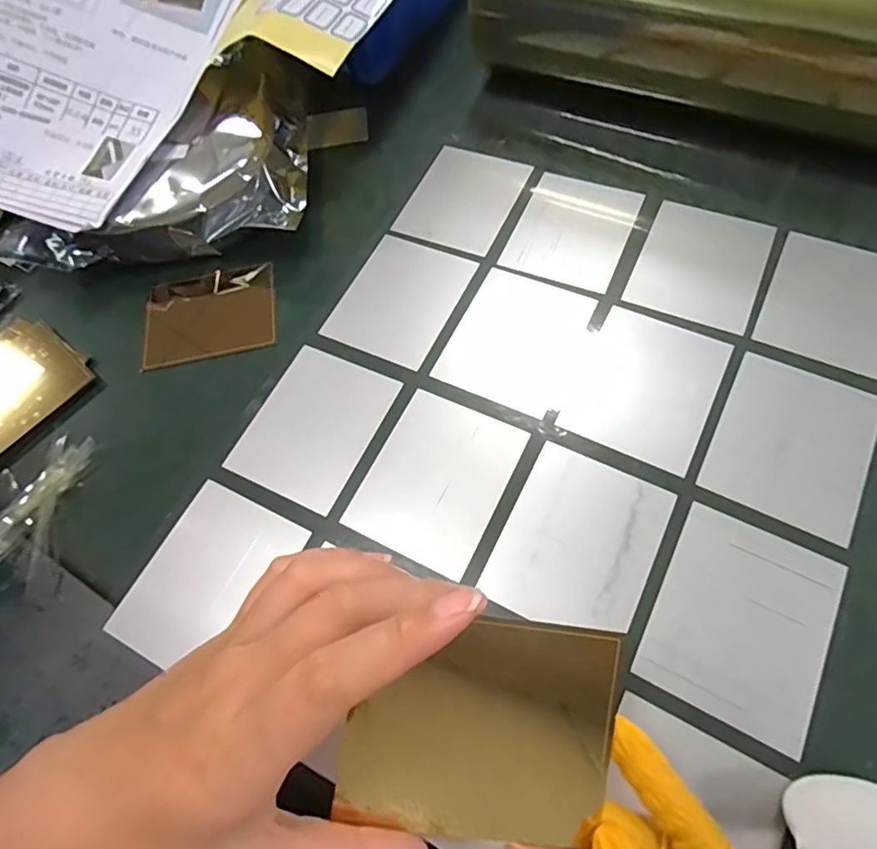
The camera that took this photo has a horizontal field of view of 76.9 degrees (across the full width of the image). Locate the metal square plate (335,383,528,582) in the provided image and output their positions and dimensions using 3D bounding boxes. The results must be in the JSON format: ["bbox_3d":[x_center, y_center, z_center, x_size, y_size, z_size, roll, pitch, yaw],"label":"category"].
[{"bbox_3d":[-0.001,0.032,0.332,0.078,0.005,0.098,23,69,17],"label":"metal square plate"}]

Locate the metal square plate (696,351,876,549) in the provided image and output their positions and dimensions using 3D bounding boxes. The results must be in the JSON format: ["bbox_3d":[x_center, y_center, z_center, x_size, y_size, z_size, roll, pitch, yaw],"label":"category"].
[{"bbox_3d":[0.205,0.010,0.319,0.079,0.004,0.098,24,70,18],"label":"metal square plate"}]

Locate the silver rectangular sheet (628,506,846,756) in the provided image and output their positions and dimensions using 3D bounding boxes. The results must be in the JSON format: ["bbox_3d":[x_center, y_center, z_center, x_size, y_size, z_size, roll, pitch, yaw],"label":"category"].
[{"bbox_3d":[0.155,0.100,0.283,0.078,0.004,0.098,24,70,17],"label":"silver rectangular sheet"}]

